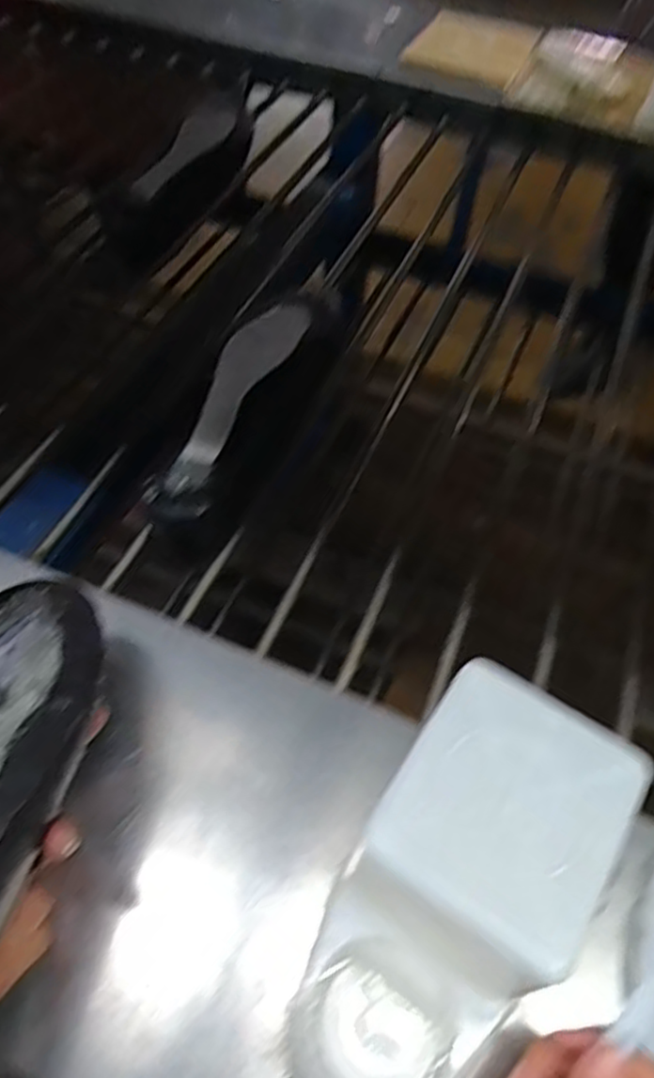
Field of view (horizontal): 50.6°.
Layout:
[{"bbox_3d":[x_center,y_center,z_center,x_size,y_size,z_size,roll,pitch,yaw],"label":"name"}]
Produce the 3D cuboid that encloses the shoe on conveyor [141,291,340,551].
[{"bbox_3d":[-0.065,-0.102,0.589,0.081,0.082,0.271,22,56,12],"label":"shoe on conveyor"}]

